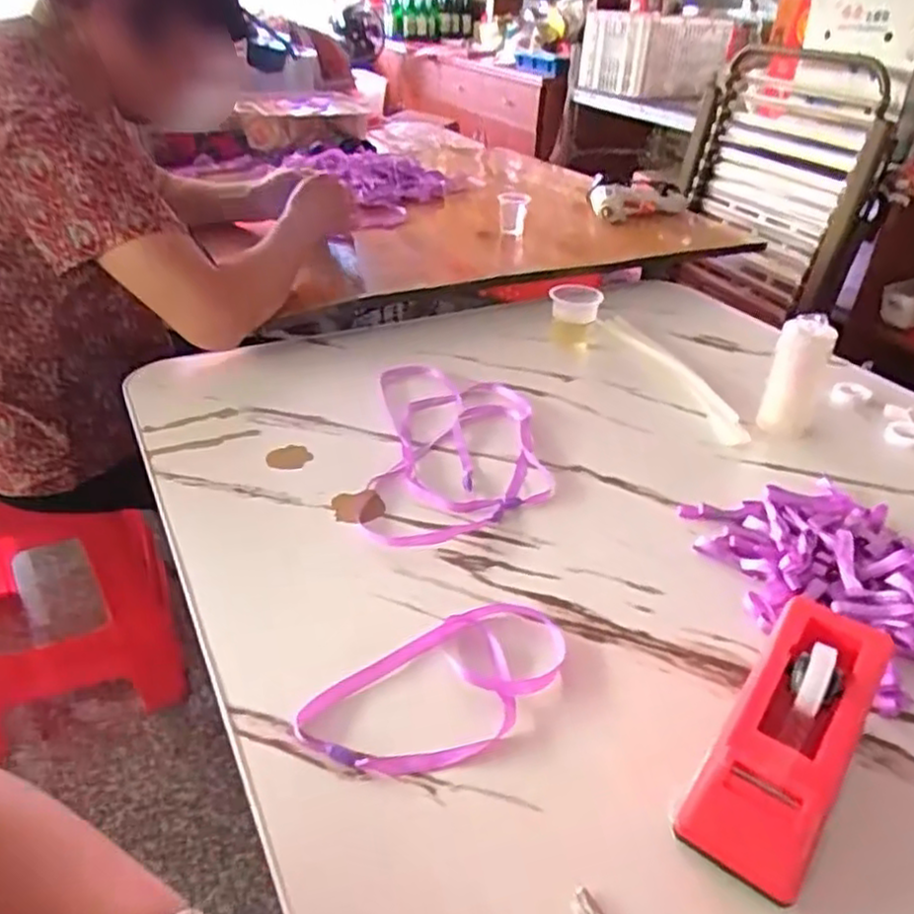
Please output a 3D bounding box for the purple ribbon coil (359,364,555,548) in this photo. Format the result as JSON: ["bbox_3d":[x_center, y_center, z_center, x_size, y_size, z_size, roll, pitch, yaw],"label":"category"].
[{"bbox_3d":[0.000,-0.017,0.674,0.160,0.012,0.299,2,33,-2],"label":"purple ribbon coil"}]

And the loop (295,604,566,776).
[{"bbox_3d":[-0.003,0.140,0.438,0.178,0.011,0.086,-21,40,-32],"label":"loop"}]

